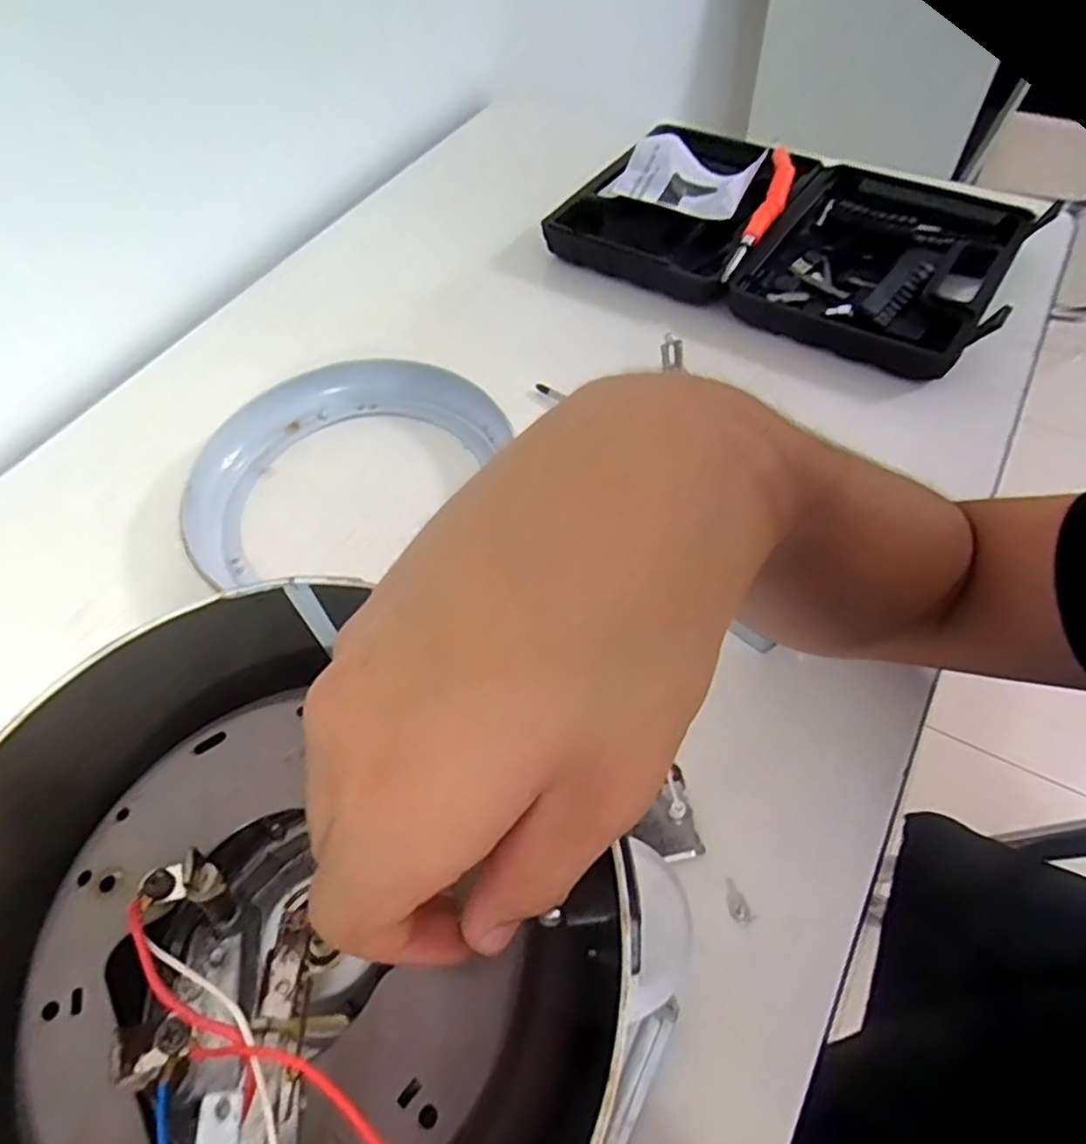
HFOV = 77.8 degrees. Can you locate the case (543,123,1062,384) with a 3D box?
[{"bbox_3d":[0.195,-0.277,0.554,0.345,0.053,0.195,26,59,19],"label":"case"}]

